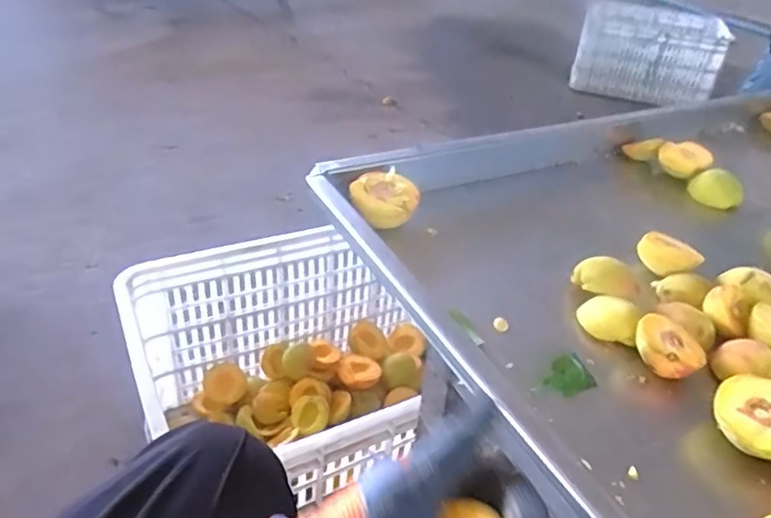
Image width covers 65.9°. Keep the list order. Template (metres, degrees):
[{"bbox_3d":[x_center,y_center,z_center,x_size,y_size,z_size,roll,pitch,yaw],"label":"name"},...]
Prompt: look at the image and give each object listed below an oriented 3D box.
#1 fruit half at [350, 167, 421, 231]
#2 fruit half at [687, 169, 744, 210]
[{"bbox_3d":[-0.003,-0.063,0.662,0.077,0.049,0.058,-9,39,-20],"label":"fruit half"},{"bbox_3d":[0.438,-0.093,0.785,0.063,0.038,0.042,28,41,26],"label":"fruit half"}]

